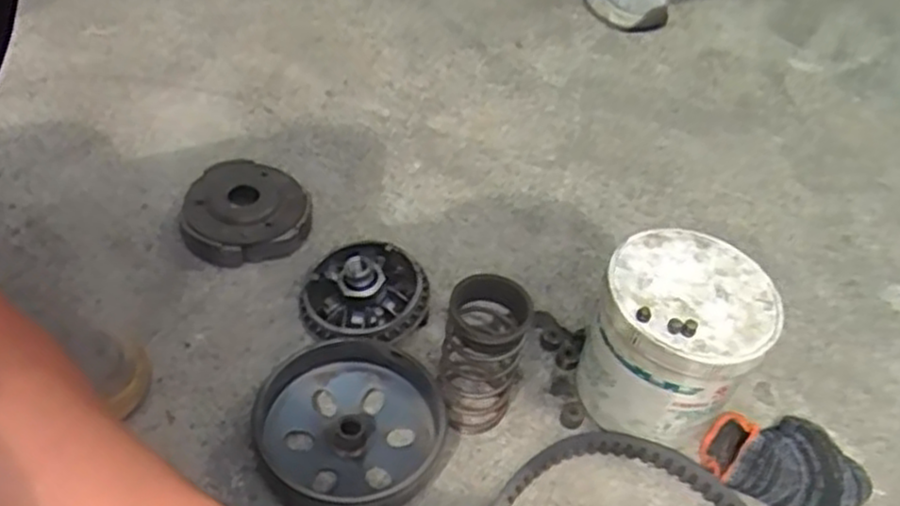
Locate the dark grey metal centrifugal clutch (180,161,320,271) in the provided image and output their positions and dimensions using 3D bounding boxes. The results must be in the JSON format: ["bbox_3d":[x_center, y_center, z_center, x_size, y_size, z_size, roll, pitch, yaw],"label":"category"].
[{"bbox_3d":[-0.185,-0.041,0.688,0.112,0.033,0.108,-15,48,-21],"label":"dark grey metal centrifugal clutch"}]

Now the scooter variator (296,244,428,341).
[{"bbox_3d":[-0.070,0.030,0.631,0.103,0.044,0.101,0,45,-8],"label":"scooter variator"}]

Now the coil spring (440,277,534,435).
[{"bbox_3d":[0.023,0.076,0.554,0.055,0.112,0.052,14,45,6],"label":"coil spring"}]

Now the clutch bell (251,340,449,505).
[{"bbox_3d":[-0.076,0.129,0.553,0.141,0.041,0.129,10,44,3],"label":"clutch bell"}]

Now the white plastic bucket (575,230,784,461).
[{"bbox_3d":[0.165,0.070,0.572,0.111,0.129,0.111,4,44,-4],"label":"white plastic bucket"}]

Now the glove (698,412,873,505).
[{"bbox_3d":[0.246,0.154,0.561,0.111,0.039,0.070,21,46,14],"label":"glove"}]

